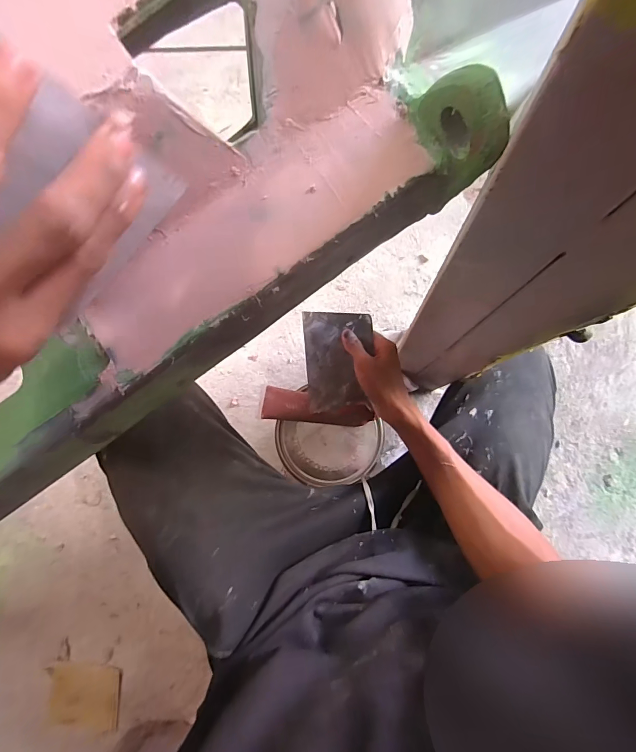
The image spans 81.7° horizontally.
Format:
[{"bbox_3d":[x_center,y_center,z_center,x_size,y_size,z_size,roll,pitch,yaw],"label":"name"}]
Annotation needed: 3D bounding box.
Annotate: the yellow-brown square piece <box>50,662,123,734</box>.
[{"bbox_3d":[-0.486,0.671,0.767,0.169,0.011,0.148,-2,93,9],"label":"yellow-brown square piece"}]

